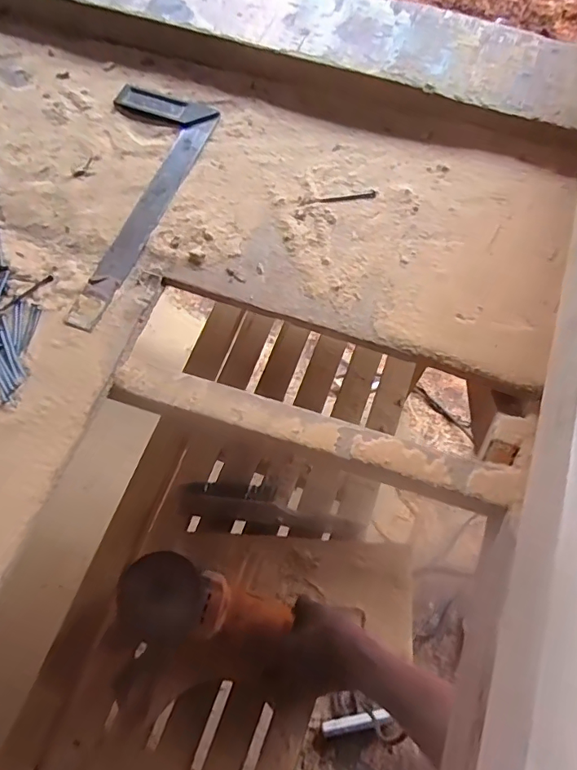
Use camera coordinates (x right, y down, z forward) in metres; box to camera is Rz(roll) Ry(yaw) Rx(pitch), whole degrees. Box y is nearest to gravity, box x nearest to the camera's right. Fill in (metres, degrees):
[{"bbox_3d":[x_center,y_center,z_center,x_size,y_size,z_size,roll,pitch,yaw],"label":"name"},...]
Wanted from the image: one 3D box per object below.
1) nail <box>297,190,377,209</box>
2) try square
[{"bbox_3d":[0.043,-0.165,0.429,0.070,0.004,0.009,-11,68,-4],"label":"nail"},{"bbox_3d":[-0.156,-0.169,0.434,0.097,0.013,0.250,20,69,9],"label":"try square"}]

